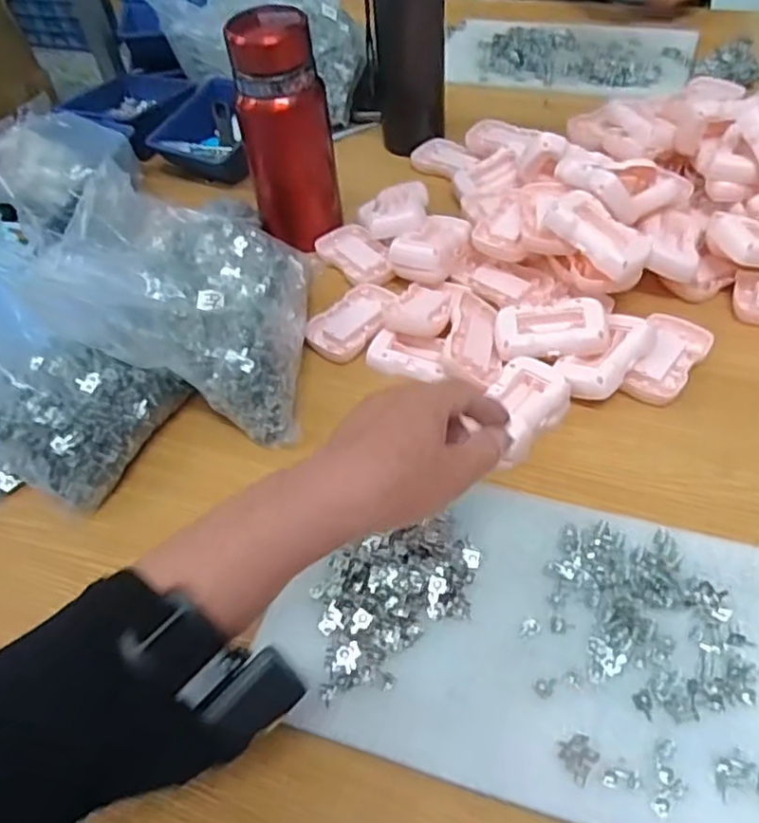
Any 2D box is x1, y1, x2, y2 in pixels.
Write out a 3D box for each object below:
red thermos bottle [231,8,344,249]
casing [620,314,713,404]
[{"bbox_3d":[-0.087,-0.258,0.638,0.066,0.194,0.069,30,58,29],"label":"red thermos bottle"},{"bbox_3d":[0.232,-0.045,0.541,0.050,0.011,0.100,18,53,22],"label":"casing"}]

